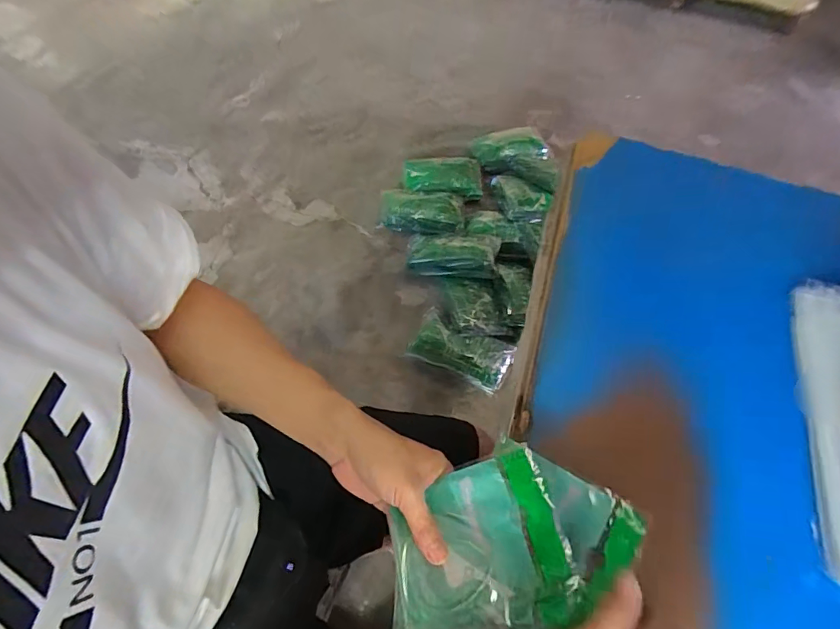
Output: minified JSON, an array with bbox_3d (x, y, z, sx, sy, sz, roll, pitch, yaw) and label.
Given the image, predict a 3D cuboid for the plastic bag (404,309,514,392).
[{"bbox_3d":[0.110,0.099,1.202,0.268,0.061,0.153,27,62,10],"label":"plastic bag"}]

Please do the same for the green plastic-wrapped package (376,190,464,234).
[{"bbox_3d":[0.003,-0.330,1.432,0.279,0.063,0.170,7,65,8],"label":"green plastic-wrapped package"}]

